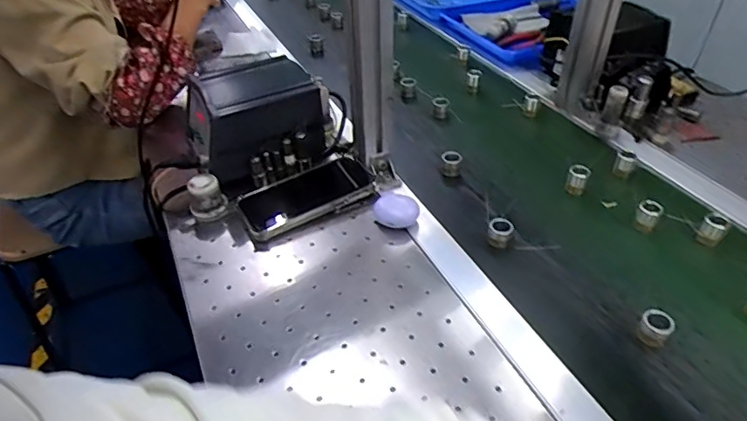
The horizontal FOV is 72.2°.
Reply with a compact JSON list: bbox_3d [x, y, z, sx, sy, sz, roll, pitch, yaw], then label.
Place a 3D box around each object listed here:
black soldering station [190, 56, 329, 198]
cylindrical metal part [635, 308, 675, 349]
[{"bbox_3d":[-0.149,-0.120,0.688,0.177,0.115,0.152,-15,42,-16],"label":"black soldering station"},{"bbox_3d":[0.257,0.107,0.468,0.026,0.020,0.030,27,48,30],"label":"cylindrical metal part"}]

